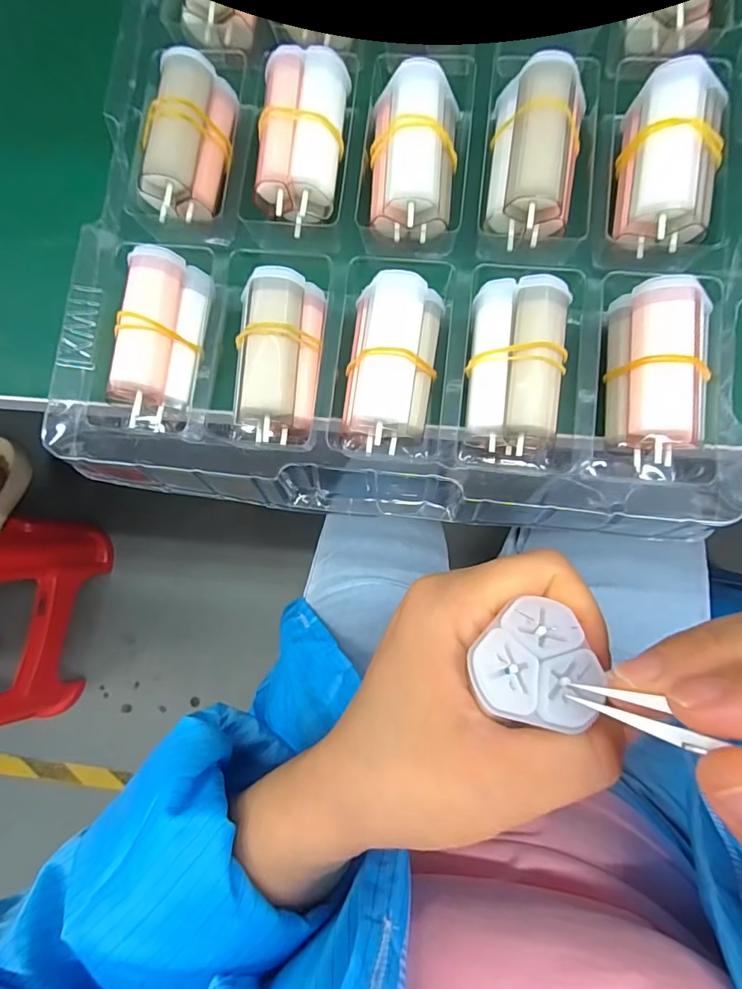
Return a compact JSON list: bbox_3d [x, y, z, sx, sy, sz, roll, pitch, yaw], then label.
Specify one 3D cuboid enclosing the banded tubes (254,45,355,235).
[{"bbox_3d":[-0.030,-0.160,0.215,0.036,0.023,0.070,4,83,4],"label":"banded tubes"}]

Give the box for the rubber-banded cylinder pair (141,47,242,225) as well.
[{"bbox_3d":[-0.084,-0.164,0.219,0.032,0.026,0.068,15,84,5],"label":"rubber-banded cylinder pair"}]

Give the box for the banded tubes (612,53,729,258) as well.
[{"bbox_3d":[0.125,-0.140,0.197,0.035,0.026,0.067,10,84,5],"label":"banded tubes"}]

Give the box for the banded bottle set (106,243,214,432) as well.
[{"bbox_3d":[-0.092,-0.069,0.209,0.030,0.020,0.072,10,84,5],"label":"banded bottle set"}]

